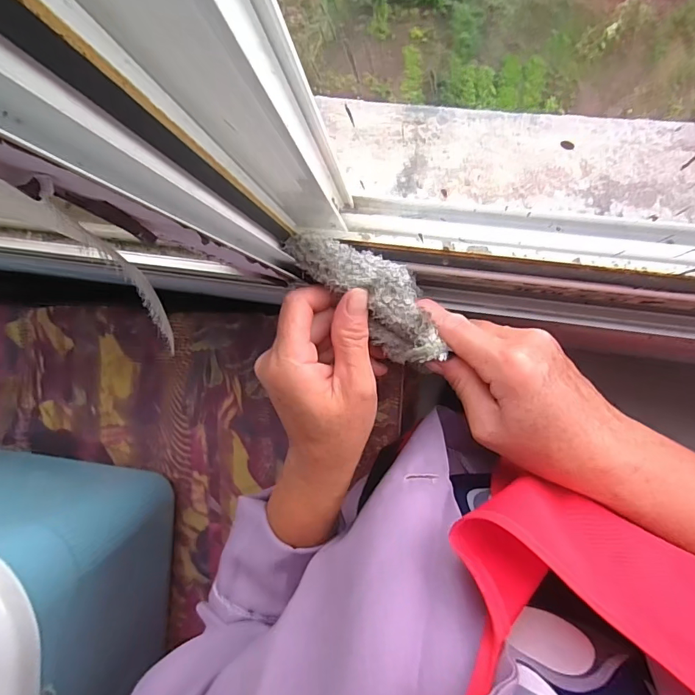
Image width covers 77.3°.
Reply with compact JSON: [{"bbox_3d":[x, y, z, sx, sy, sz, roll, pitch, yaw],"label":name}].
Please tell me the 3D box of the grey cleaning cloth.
[{"bbox_3d":[0.014,-0.034,0.254,0.103,0.026,0.043,42,97,-6],"label":"grey cleaning cloth"}]

